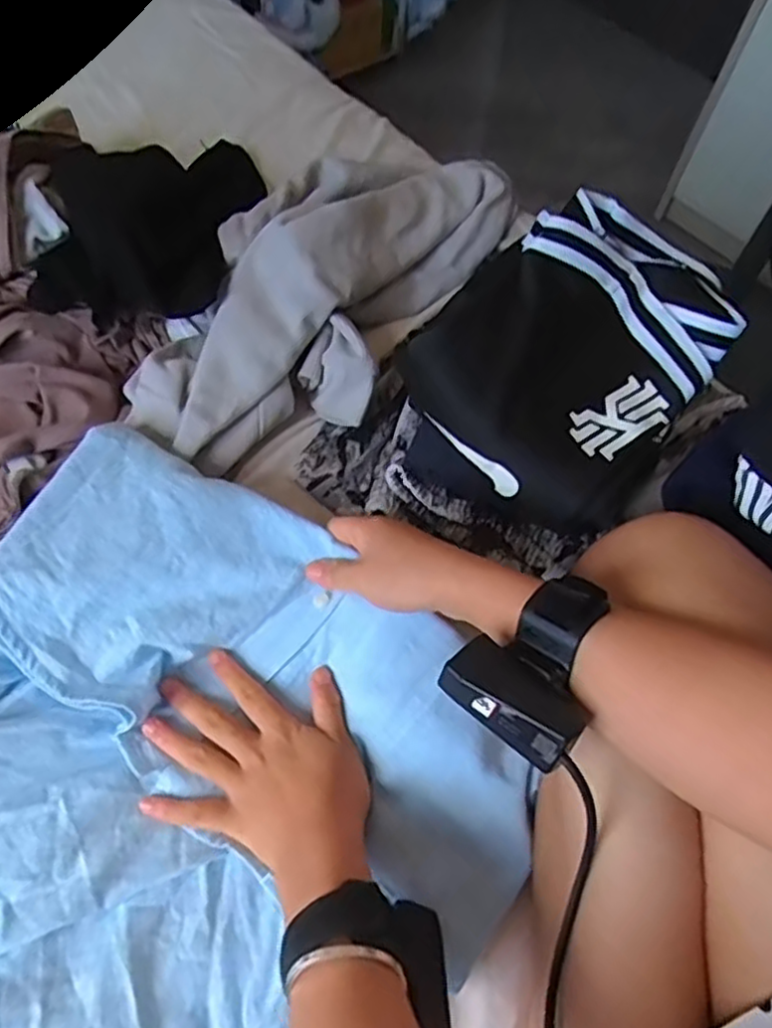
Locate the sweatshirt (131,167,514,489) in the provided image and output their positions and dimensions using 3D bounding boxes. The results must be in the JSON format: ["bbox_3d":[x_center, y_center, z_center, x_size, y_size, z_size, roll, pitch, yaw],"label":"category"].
[{"bbox_3d":[-0.046,-0.205,0.590,0.172,0.076,0.400,29,63,12],"label":"sweatshirt"}]

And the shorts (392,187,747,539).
[{"bbox_3d":[0.128,-0.111,0.471,0.172,0.032,0.207,38,87,-3],"label":"shorts"}]

